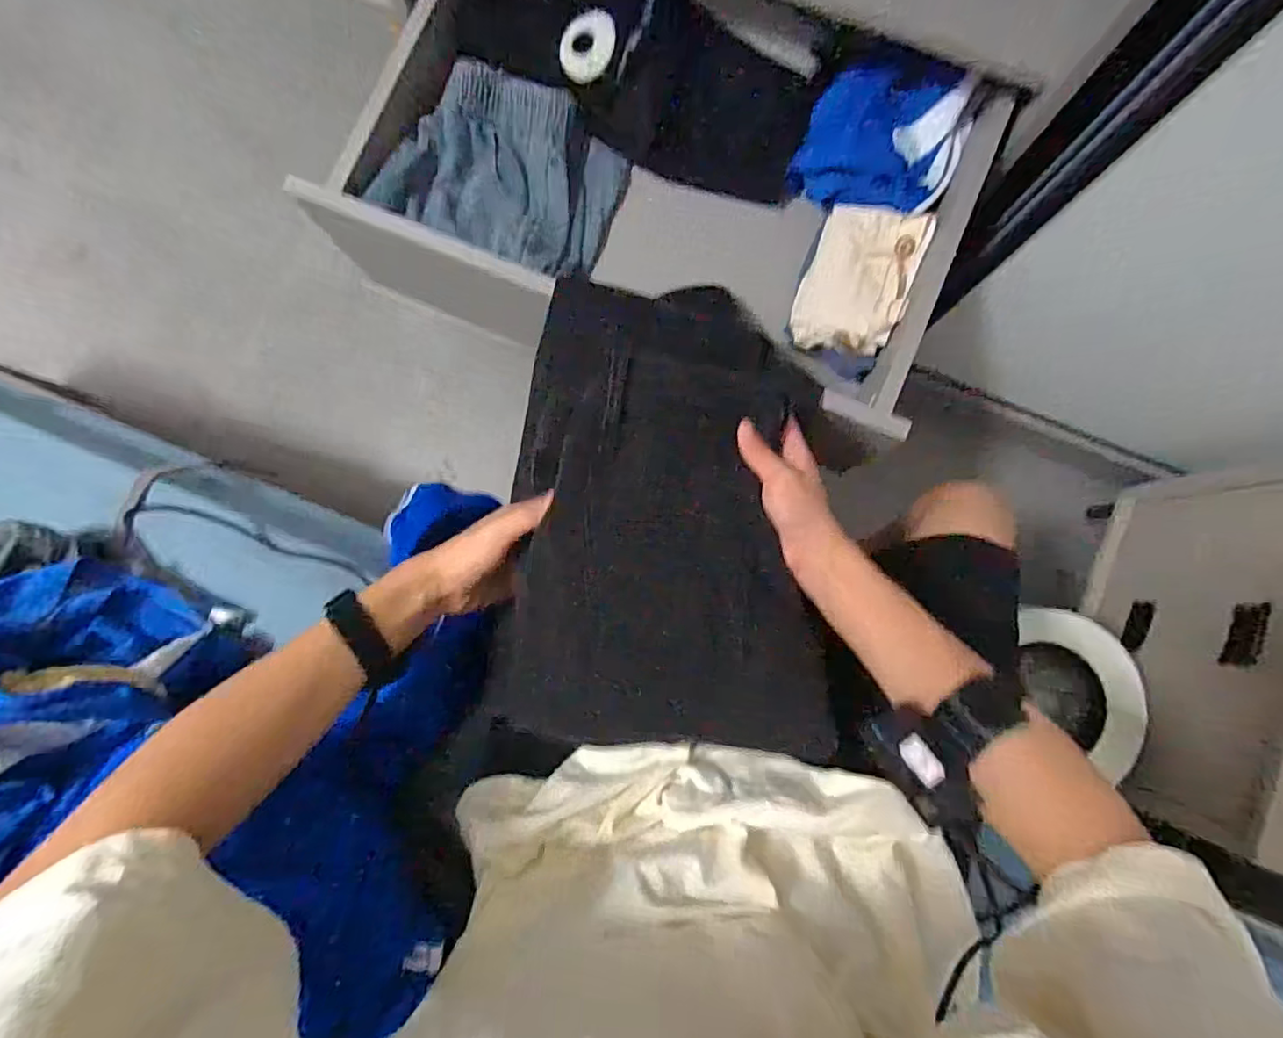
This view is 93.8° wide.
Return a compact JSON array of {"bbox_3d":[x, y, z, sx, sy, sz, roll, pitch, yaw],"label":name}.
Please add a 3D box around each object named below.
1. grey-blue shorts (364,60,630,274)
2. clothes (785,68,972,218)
[{"bbox_3d":[-0.156,-0.413,0.730,0.234,0.084,0.205,21,85,3],"label":"grey-blue shorts"},{"bbox_3d":[0.286,-0.452,0.718,0.172,0.090,0.137,21,85,3],"label":"clothes"}]

